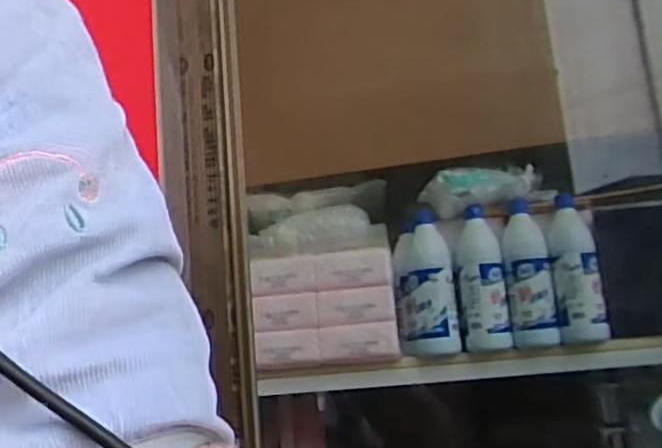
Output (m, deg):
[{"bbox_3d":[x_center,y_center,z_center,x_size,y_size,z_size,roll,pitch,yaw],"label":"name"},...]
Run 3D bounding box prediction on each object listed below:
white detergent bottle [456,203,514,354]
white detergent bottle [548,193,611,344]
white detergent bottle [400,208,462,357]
[{"bbox_3d":[0.231,0.084,1.036,0.076,0.212,0.063,-8,-12,16],"label":"white detergent bottle"},{"bbox_3d":[0.380,0.071,1.052,0.069,0.233,0.067,-11,-25,20],"label":"white detergent bottle"},{"bbox_3d":[0.150,0.095,1.064,0.089,0.213,0.068,-5,-11,1],"label":"white detergent bottle"}]

